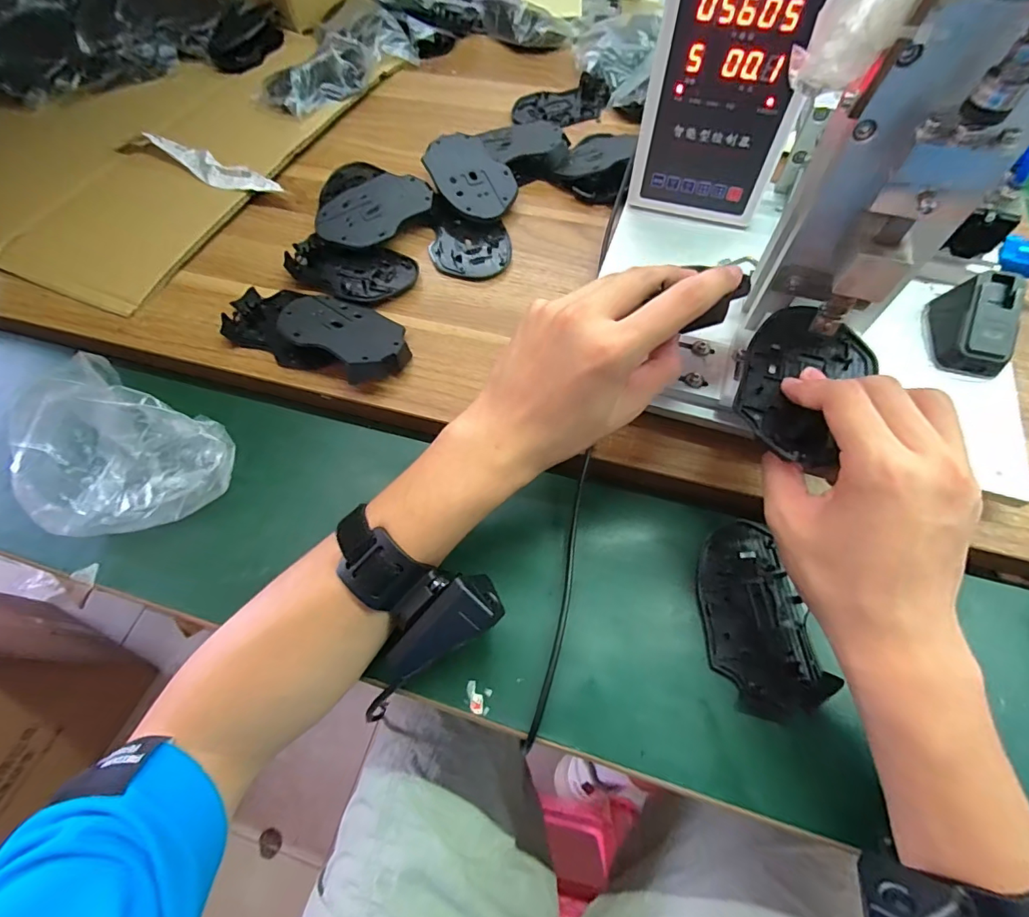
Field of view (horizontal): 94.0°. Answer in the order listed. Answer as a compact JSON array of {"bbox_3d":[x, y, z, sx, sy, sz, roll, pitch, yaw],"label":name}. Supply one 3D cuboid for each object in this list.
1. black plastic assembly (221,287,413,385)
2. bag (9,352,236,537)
[{"bbox_3d":[-0.160,-0.108,0.391,0.162,0.031,0.072,20,66,12],"label":"black plastic assembly"},{"bbox_3d":[-0.280,0.001,0.340,0.119,0.076,0.117,20,66,12],"label":"bag"}]

